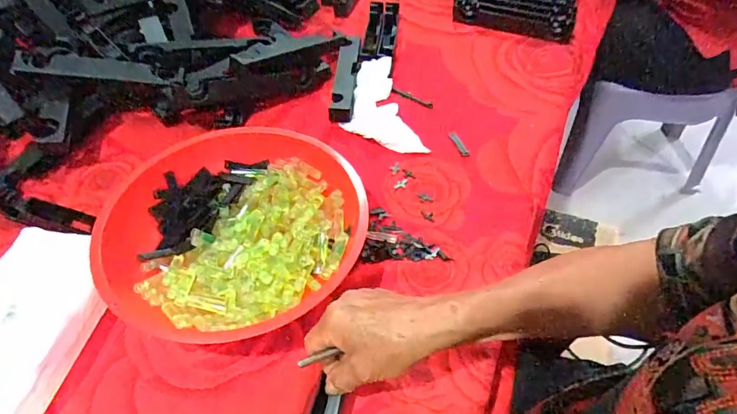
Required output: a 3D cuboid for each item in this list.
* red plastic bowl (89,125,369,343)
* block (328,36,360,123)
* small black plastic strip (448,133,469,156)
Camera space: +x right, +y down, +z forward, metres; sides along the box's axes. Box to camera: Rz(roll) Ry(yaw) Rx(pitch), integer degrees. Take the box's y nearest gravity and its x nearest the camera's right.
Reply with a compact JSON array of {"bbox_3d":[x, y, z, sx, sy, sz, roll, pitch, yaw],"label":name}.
[{"bbox_3d":[-0.136,0.026,0.463,0.250,0.075,0.246,-1,50,1],"label":"red plastic bowl"},{"bbox_3d":[-0.034,-0.194,0.664,0.033,0.022,0.205,1,50,3],"label":"block"},{"bbox_3d":[0.116,-0.082,0.587,0.010,0.004,0.043,-17,52,-12],"label":"small black plastic strip"}]

